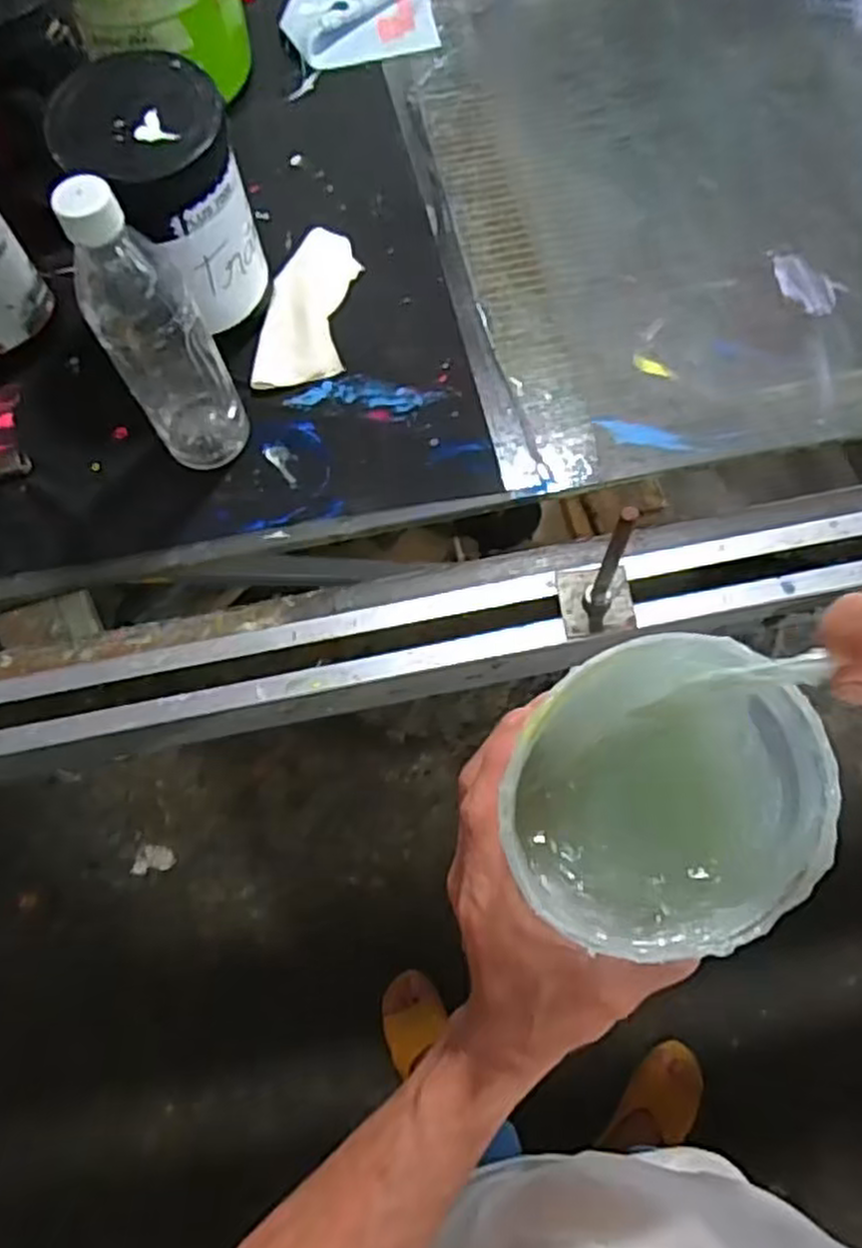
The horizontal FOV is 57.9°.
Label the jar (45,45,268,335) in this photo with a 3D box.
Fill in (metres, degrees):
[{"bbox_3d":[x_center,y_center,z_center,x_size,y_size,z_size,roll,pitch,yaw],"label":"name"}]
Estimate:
[{"bbox_3d":[-0.173,-0.280,0.534,0.089,0.166,0.096,-1,70,2],"label":"jar"}]

